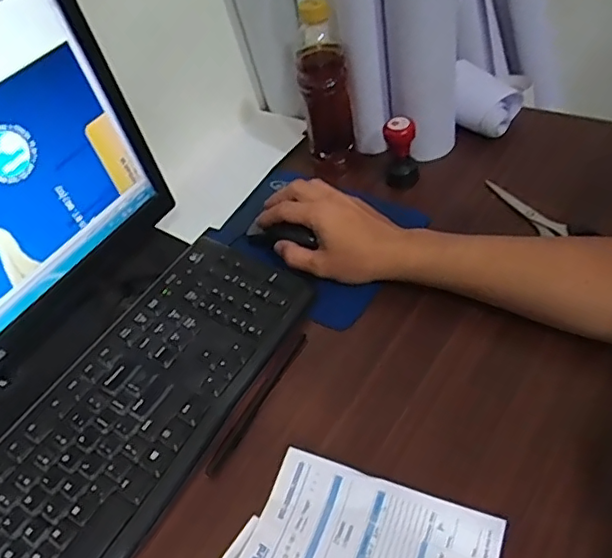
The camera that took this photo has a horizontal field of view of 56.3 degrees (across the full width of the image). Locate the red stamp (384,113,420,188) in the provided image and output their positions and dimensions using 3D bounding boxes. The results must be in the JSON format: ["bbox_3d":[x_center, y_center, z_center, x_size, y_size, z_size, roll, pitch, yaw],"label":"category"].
[{"bbox_3d":[0.105,-0.141,0.627,0.038,0.076,0.031,7,49,19],"label":"red stamp"}]

